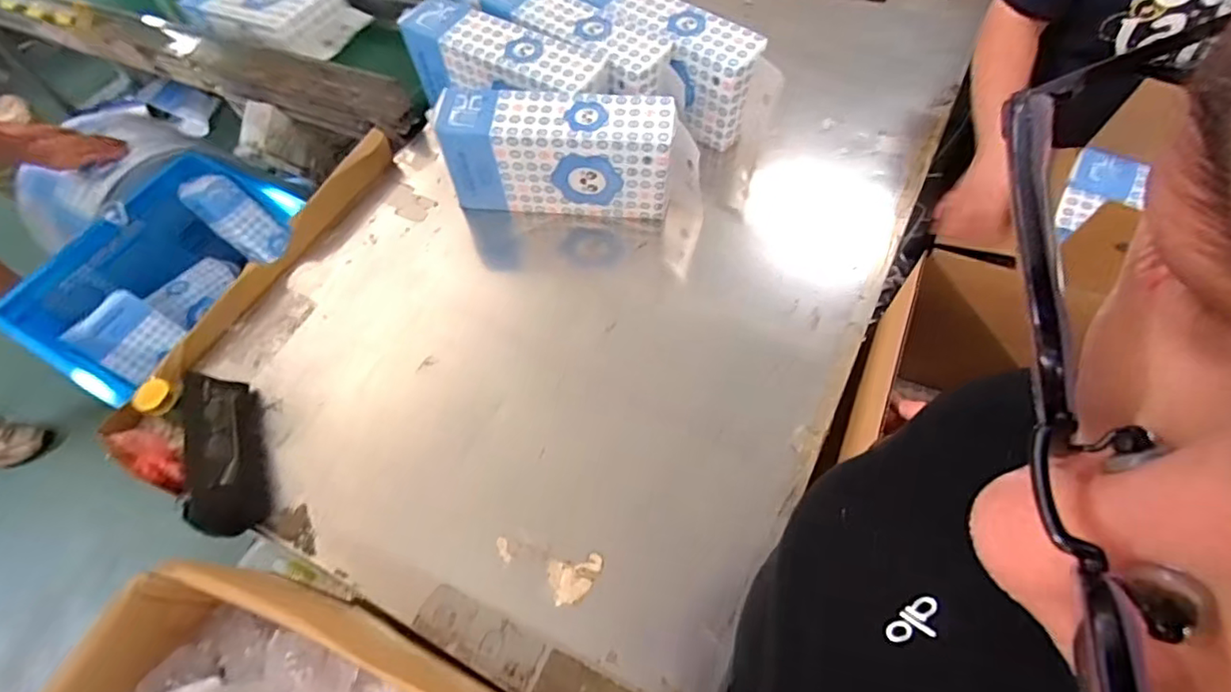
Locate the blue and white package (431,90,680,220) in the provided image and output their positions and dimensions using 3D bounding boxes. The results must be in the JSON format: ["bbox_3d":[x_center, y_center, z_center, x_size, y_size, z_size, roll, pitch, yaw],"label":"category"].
[{"bbox_3d":[-0.080,-0.291,0.868,0.329,0.161,0.093,3,63,4],"label":"blue and white package"}]

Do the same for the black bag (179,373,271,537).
[{"bbox_3d":[-0.478,0.130,0.707,0.070,0.074,0.205,-26,64,-11],"label":"black bag"}]

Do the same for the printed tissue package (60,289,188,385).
[{"bbox_3d":[-1.109,-0.024,1.315,0.045,0.162,0.159,-2,51,33],"label":"printed tissue package"}]

